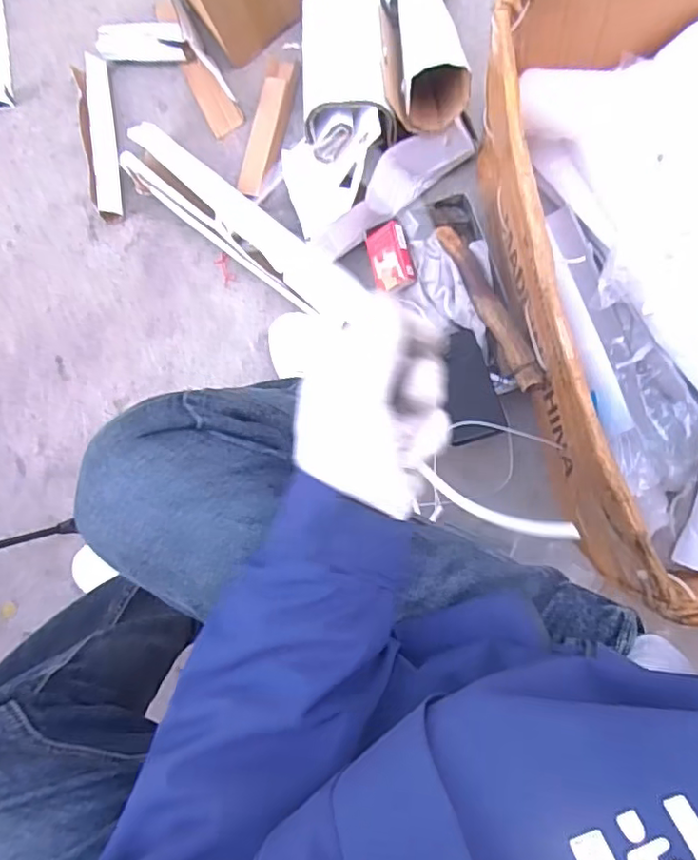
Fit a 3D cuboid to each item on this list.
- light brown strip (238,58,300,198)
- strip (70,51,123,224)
[{"bbox_3d":[-0.126,-0.473,0.932,0.053,0.027,0.207,15,88,3],"label":"light brown strip"},{"bbox_3d":[-0.405,-0.476,0.973,0.058,0.047,0.253,-10,85,9],"label":"strip"}]

